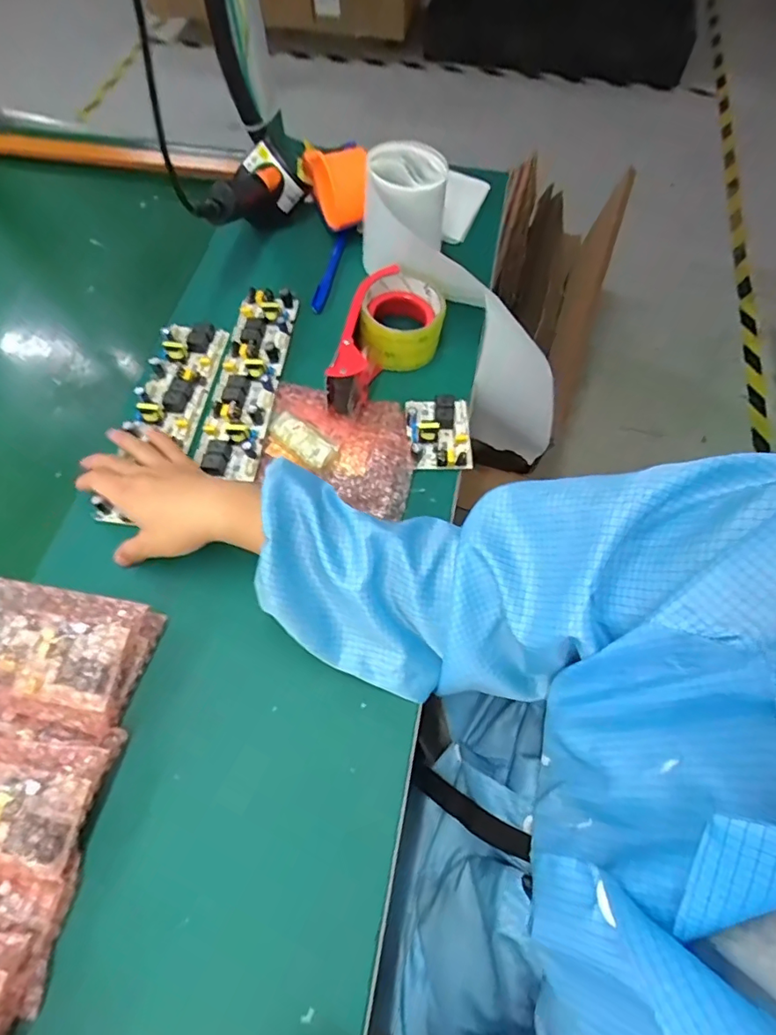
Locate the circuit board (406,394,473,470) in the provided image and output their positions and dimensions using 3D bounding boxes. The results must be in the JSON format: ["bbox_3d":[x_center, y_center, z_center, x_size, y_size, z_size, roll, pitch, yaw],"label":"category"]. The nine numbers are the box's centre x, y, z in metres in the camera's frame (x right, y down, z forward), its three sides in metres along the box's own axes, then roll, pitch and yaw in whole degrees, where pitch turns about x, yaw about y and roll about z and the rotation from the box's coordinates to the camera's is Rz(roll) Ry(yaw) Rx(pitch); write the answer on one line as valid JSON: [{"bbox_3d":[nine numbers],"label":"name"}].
[{"bbox_3d":[0.050,-0.086,0.509,0.061,0.023,0.079,0,64,1],"label":"circuit board"}]

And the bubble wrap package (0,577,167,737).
[{"bbox_3d":[-0.248,0.100,0.388,0.104,0.066,0.093,12,65,6],"label":"bubble wrap package"}]

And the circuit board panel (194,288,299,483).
[{"bbox_3d":[-0.143,-0.148,0.533,0.059,0.020,0.231,6,64,3],"label":"circuit board panel"}]

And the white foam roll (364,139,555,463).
[{"bbox_3d":[0.094,-0.223,0.586,0.100,0.138,0.377,-45,113,-19],"label":"white foam roll"}]

